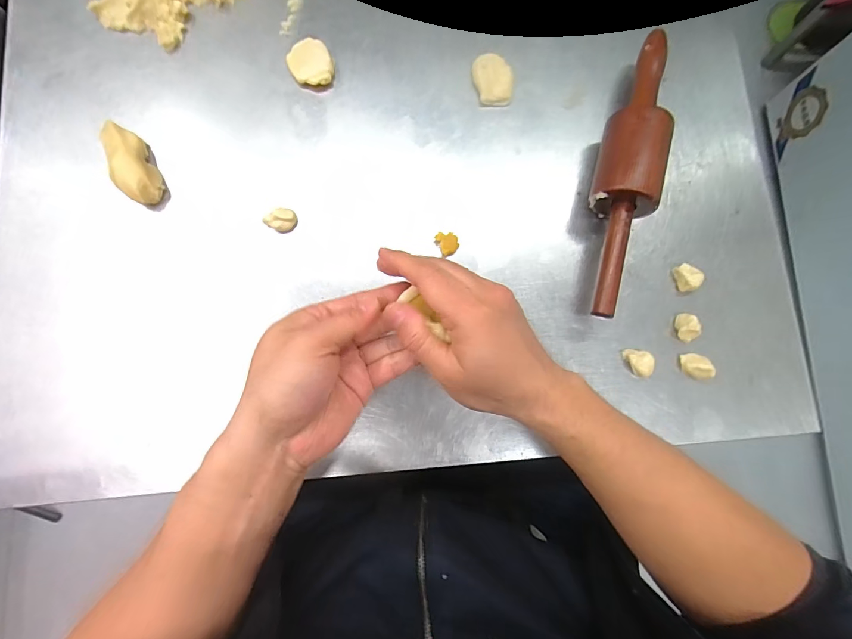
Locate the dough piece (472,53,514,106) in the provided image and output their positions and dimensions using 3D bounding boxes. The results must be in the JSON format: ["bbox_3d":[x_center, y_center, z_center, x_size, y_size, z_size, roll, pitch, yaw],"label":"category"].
[{"bbox_3d":[0.072,-0.258,0.425,0.041,0.014,0.053,-6,81,-2],"label":"dough piece"}]

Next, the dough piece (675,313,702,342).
[{"bbox_3d":[0.258,0.008,0.387,0.018,0.017,0.026,-36,83,-7],"label":"dough piece"}]

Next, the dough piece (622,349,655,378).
[{"bbox_3d":[0.209,0.041,0.385,0.021,0.015,0.029,-25,82,-5],"label":"dough piece"}]

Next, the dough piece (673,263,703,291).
[{"bbox_3d":[0.265,-0.043,0.396,0.021,0.014,0.028,-12,81,-3],"label":"dough piece"}]

